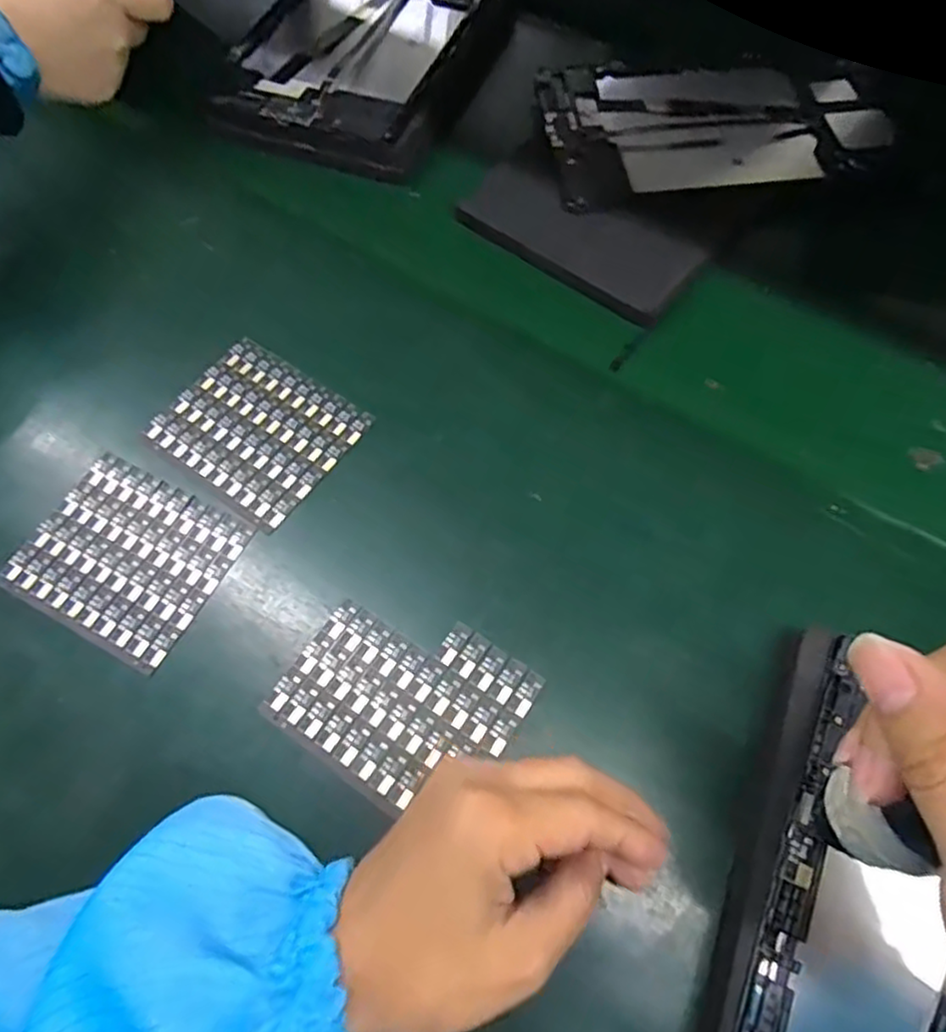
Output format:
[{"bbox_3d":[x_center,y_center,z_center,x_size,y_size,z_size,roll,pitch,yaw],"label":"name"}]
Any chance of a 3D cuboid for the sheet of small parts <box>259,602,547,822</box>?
[{"bbox_3d":[-0.032,0.080,0.303,0.098,0.004,0.082,31,67,16],"label":"sheet of small parts"}]

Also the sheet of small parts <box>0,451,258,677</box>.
[{"bbox_3d":[-0.170,0.019,0.334,0.095,0.004,0.082,24,65,13],"label":"sheet of small parts"}]

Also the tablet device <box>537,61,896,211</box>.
[{"bbox_3d":[0.162,-0.275,0.469,0.224,0.007,0.141,-7,62,-3],"label":"tablet device"}]

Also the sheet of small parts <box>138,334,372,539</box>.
[{"bbox_3d":[-0.115,-0.048,0.363,0.095,0.004,0.082,34,68,17],"label":"sheet of small parts"}]

